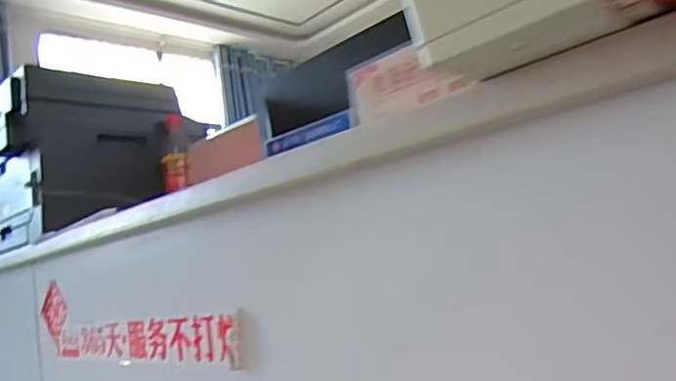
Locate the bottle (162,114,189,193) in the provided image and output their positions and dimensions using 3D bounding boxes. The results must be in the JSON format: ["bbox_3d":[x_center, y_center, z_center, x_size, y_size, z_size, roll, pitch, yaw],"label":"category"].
[{"bbox_3d":[-0.330,-0.078,1.146,0.050,0.154,0.061,-6,-7,-15],"label":"bottle"}]

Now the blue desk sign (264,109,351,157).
[{"bbox_3d":[-0.049,-0.085,0.871,0.021,0.030,0.190,-1,-9,-45],"label":"blue desk sign"}]

